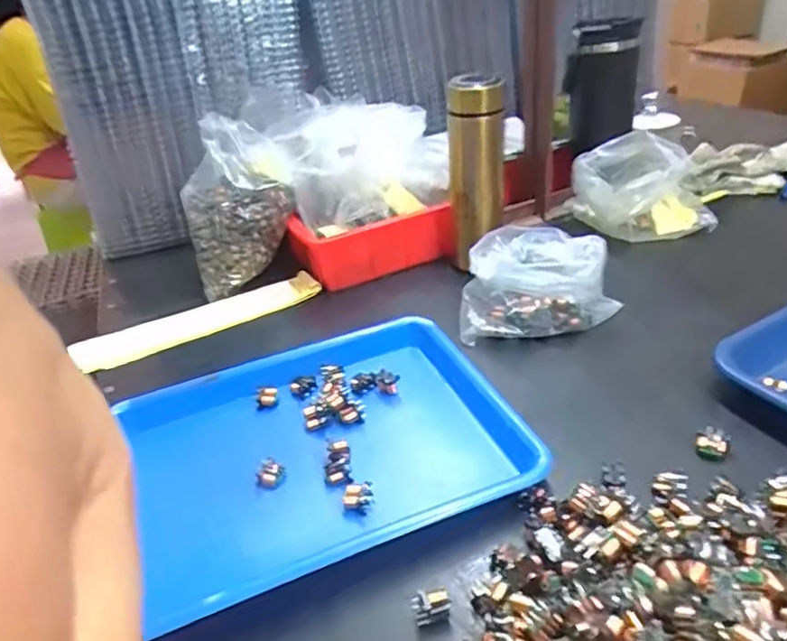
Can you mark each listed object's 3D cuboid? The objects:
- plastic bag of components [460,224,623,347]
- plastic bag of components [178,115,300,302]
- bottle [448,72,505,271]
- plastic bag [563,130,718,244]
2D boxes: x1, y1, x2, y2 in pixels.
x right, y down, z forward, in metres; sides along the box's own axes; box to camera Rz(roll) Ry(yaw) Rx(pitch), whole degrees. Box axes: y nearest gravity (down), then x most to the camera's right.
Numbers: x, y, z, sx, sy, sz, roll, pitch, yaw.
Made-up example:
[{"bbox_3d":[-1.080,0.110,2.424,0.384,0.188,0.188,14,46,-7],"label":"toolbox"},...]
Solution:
[{"bbox_3d":[0.149,-0.048,0.633,0.171,0.079,0.113,-11,33,-4],"label":"plastic bag of components"},{"bbox_3d":[-0.195,-0.147,0.759,0.144,0.187,0.112,-16,34,-11],"label":"plastic bag of components"},{"bbox_3d":[0.101,-0.169,0.707,0.060,0.237,0.056,1,34,15],"label":"bottle"},{"bbox_3d":[0.324,-0.181,0.782,0.157,0.109,0.131,-6,33,4],"label":"plastic bag"}]

